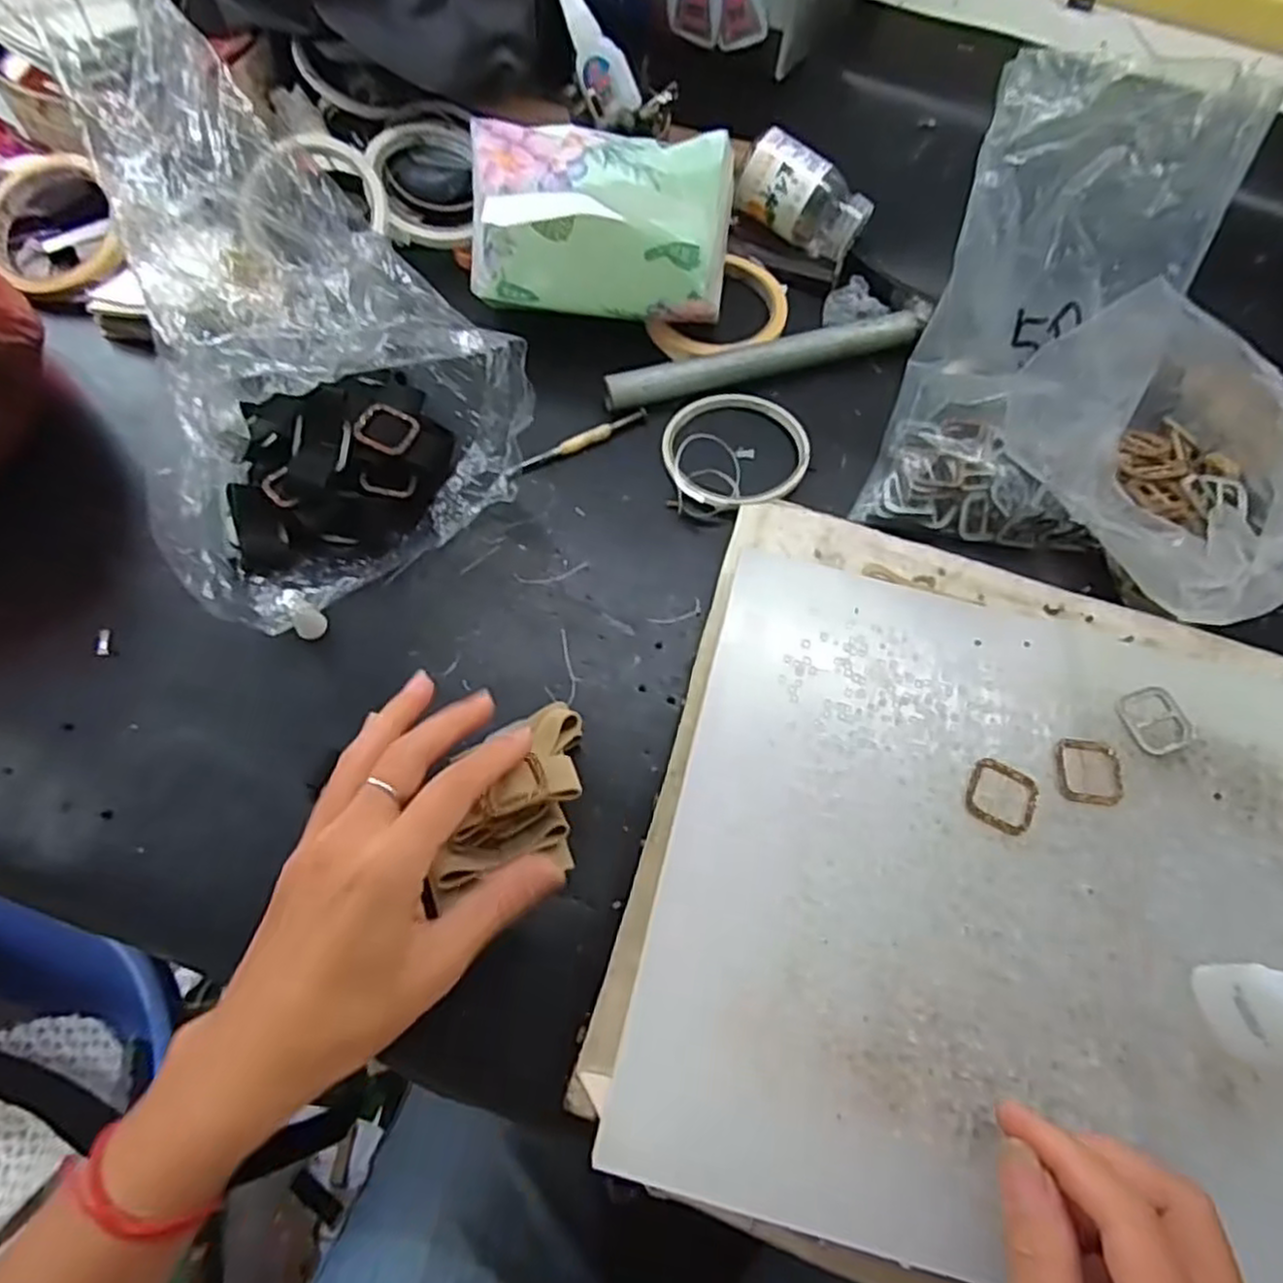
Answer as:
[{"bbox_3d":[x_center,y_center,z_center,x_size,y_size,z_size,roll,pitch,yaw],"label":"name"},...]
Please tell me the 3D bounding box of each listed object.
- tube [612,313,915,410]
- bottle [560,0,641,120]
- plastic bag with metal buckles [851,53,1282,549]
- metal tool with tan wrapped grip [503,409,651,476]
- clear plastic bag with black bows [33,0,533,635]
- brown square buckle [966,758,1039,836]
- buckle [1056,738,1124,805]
[{"bbox_3d":[0.077,-0.174,0.456,0.203,0.019,0.020,-15,67,-10],"label":"tube"},{"bbox_3d":[-0.033,-0.354,0.436,0.031,0.014,0.083,-36,109,-15],"label":"bottle"},{"bbox_3d":[0.208,-0.157,0.376,0.128,0.220,0.059,14,34,3],"label":"plastic bag with metal buckles"},{"bbox_3d":[-0.037,-0.117,0.432,0.092,0.005,0.008,-28,70,-14],"label":"metal tool with tan wrapped grip"},{"bbox_3d":[-0.193,-0.154,0.361,0.170,0.147,0.266,-37,73,-19],"label":"clear plastic bag with black bows"},{"bbox_3d":[0.152,0.065,0.309,0.028,0.004,0.028,26,67,9],"label":"brown square buckle"},{"bbox_3d":[0.193,0.055,0.316,0.029,0.004,0.027,8,65,1],"label":"buckle"}]

